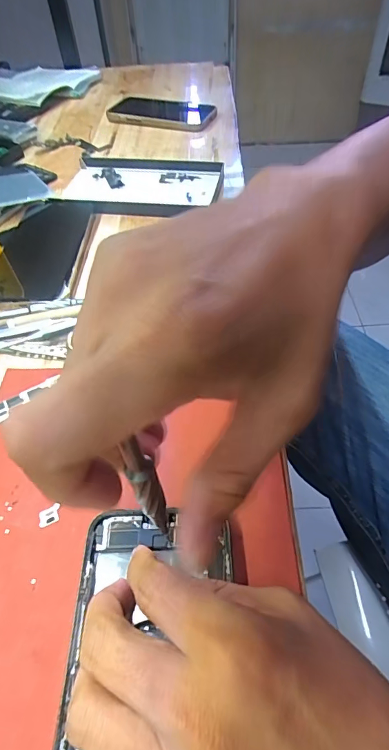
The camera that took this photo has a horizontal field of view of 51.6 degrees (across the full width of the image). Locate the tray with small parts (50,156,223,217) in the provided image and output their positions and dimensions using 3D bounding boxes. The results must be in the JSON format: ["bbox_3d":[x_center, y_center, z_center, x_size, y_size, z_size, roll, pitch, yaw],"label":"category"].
[{"bbox_3d":[-0.071,-0.223,0.481,0.188,0.029,0.109,7,52,7],"label":"tray with small parts"}]

